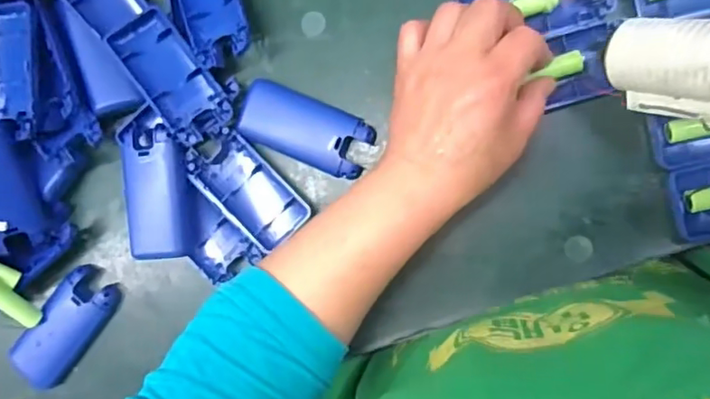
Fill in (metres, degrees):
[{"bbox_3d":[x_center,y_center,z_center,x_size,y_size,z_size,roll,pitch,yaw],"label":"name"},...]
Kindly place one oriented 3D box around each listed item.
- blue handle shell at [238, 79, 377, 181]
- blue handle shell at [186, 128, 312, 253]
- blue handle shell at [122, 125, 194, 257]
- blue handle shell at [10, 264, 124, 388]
[{"bbox_3d":[-0.034,-0.049,0.397,0.091,0.014,0.043,24,96,8],"label":"blue handle shell"},{"bbox_3d":[-0.077,-0.008,0.409,0.045,0.019,0.088,-44,85,8],"label":"blue handle shell"},{"bbox_3d":[-0.140,-0.003,0.410,0.043,0.027,0.090,-2,92,10],"label":"blue handle shell"},{"bbox_3d":[-0.223,0.101,0.436,0.043,0.020,0.104,37,98,6],"label":"blue handle shell"}]

